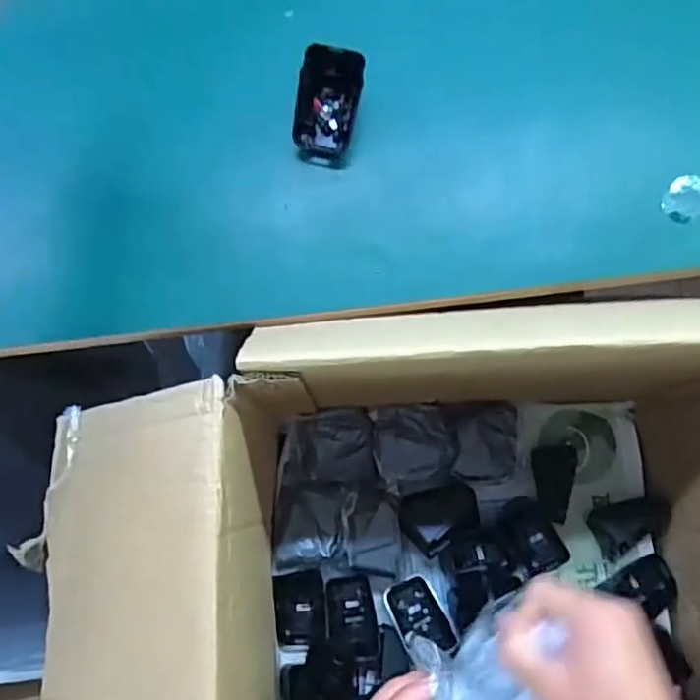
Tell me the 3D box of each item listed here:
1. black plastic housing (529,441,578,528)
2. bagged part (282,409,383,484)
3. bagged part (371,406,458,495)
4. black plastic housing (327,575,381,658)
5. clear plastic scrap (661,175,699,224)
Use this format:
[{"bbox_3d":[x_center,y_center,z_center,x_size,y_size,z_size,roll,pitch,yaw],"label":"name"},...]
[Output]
[{"bbox_3d":[0.195,0.125,0.555,0.048,0.022,0.070,-4,77,-1],"label":"black plastic housing"},{"bbox_3d":[-0.017,0.087,0.531,0.084,0.027,0.063,1,77,0],"label":"bagged part"},{"bbox_3d":[0.058,0.084,0.542,0.070,0.026,0.070,-8,92,-5],"label":"bagged part"},{"bbox_3d":[0.002,0.236,0.527,0.044,0.027,0.064,-3,77,-1],"label":"black plastic housing"},{"bbox_3d":[0.248,-0.111,0.436,0.031,0.010,0.035,43,81,9],"label":"clear plastic scrap"}]

